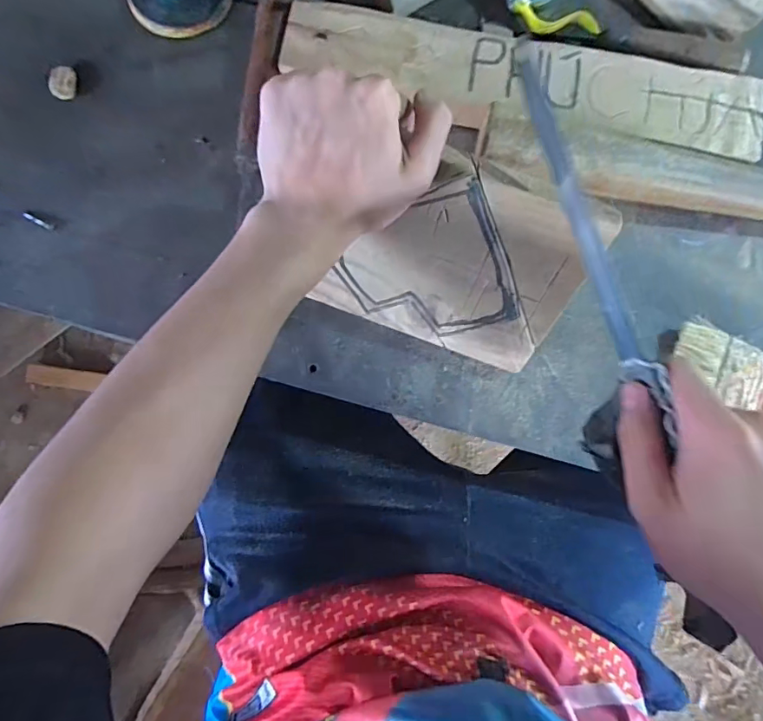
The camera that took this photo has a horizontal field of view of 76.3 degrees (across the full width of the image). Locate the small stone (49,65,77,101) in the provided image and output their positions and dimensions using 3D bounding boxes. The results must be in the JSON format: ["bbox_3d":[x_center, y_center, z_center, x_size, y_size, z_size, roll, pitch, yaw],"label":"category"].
[{"bbox_3d":[-0.277,-0.242,0.423,0.018,0.011,0.029,2,84,-1],"label":"small stone"}]

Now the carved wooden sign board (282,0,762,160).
[{"bbox_3d":[0.119,-0.239,0.398,0.393,0.027,0.085,9,84,0],"label":"carved wooden sign board"}]

